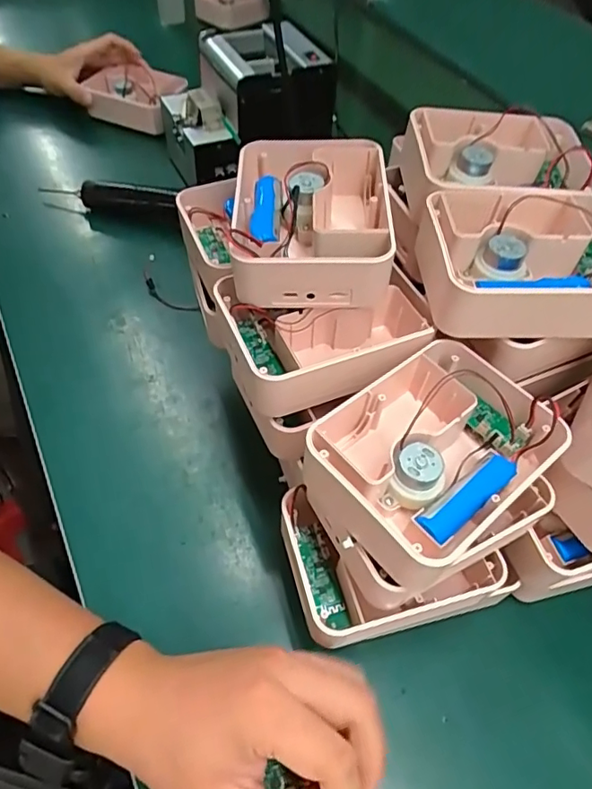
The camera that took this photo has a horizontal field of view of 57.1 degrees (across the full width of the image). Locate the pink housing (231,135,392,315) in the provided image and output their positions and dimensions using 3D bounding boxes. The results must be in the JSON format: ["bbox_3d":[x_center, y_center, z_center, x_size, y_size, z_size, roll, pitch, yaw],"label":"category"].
[{"bbox_3d":[0.011,-0.113,0.362,0.100,0.055,0.125,2,53,-3],"label":"pink housing"}]

